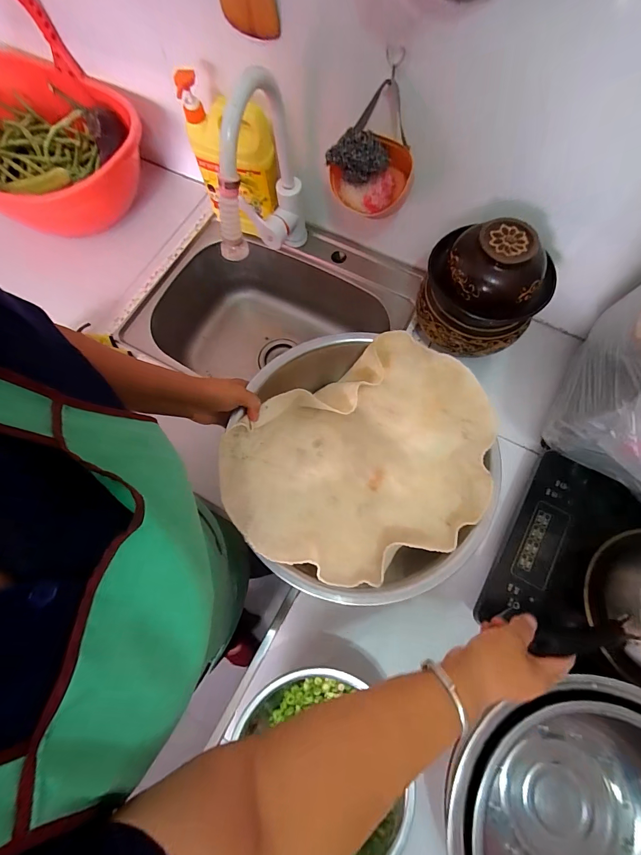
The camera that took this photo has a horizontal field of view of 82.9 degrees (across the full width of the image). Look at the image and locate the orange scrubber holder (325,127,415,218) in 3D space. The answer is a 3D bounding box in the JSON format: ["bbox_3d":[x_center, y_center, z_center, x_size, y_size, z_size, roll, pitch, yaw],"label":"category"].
[{"bbox_3d":[0.073,-0.373,0.533,0.127,0.093,0.066,16,73,6],"label":"orange scrubber holder"}]

